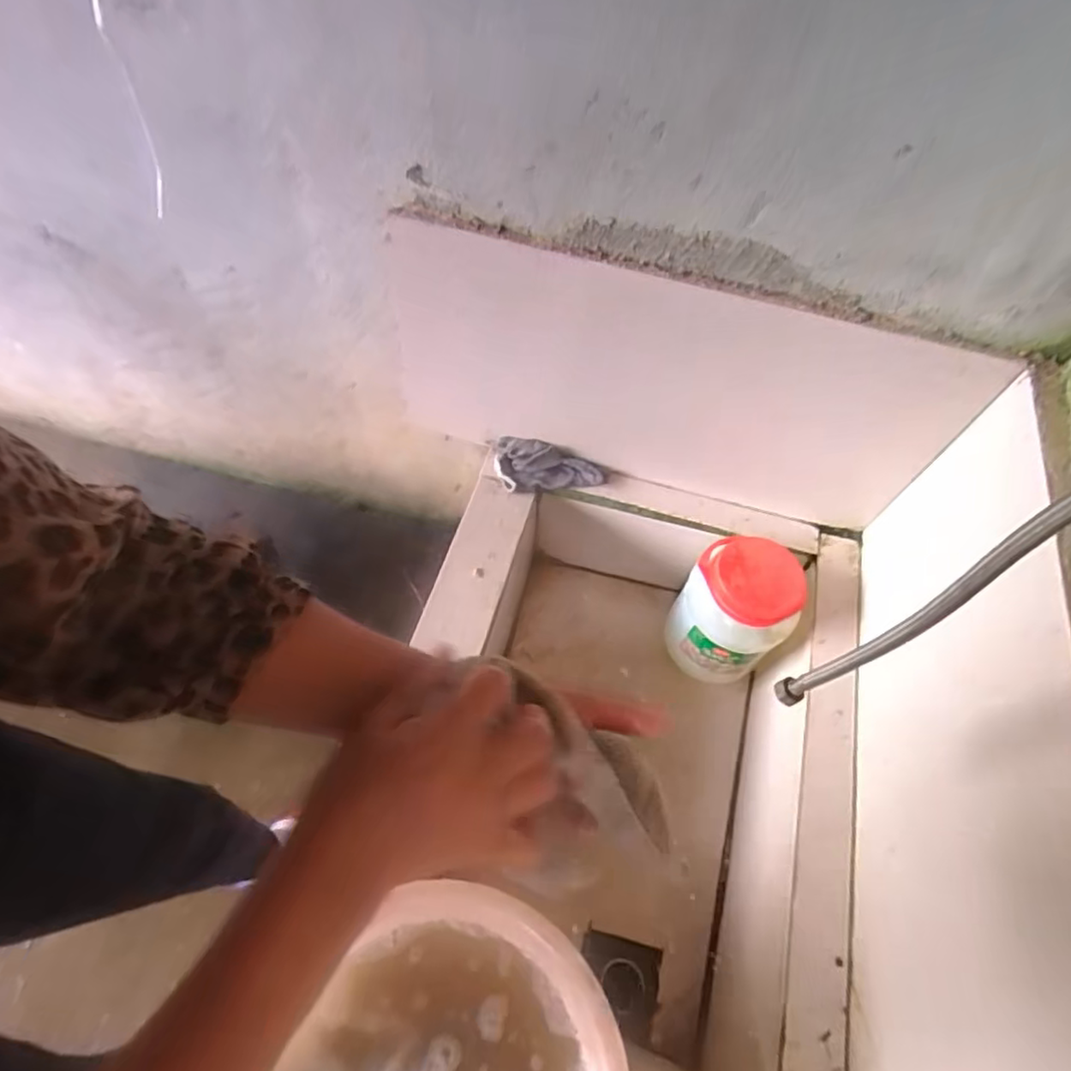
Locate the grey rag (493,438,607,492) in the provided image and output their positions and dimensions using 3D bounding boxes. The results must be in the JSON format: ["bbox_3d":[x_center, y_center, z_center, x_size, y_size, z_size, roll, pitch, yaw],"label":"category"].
[{"bbox_3d":[0.020,-0.105,1.060,0.186,0.052,0.093,14,57,6],"label":"grey rag"}]

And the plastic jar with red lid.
[{"bbox_3d":[0.320,0.122,1.015,0.167,0.249,0.135,31,60,16],"label":"plastic jar with red lid"}]

